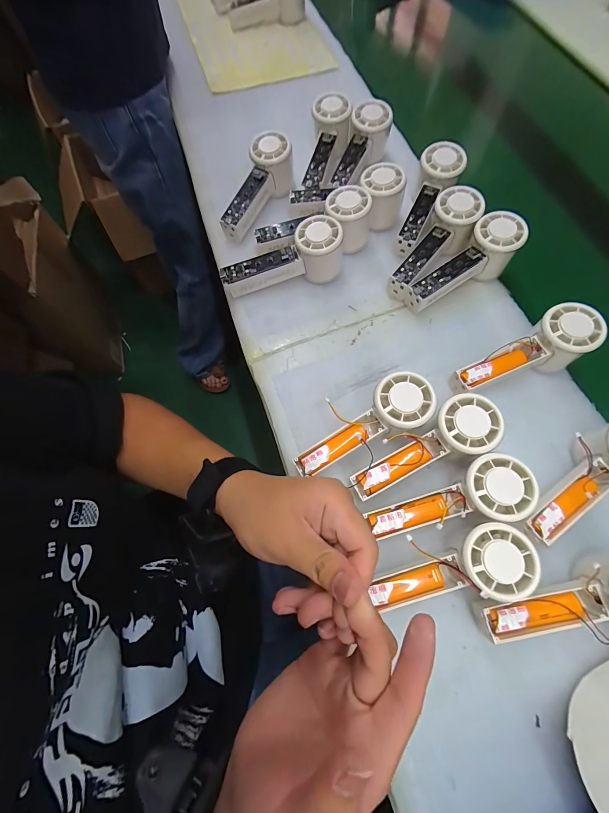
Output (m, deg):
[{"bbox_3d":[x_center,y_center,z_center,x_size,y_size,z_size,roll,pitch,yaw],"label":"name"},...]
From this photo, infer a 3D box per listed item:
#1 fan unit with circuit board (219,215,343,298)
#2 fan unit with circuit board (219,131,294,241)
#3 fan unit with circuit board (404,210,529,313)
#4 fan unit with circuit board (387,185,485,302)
[{"bbox_3d":[-0.028,-0.183,0.417,0.154,0.061,0.054,-15,70,-4],"label":"fan unit with circuit board"},{"bbox_3d":[-0.069,-0.304,0.469,0.056,0.078,0.148,30,73,12],"label":"fan unit with circuit board"},{"bbox_3d":[0.195,-0.173,0.414,0.155,0.051,0.056,-34,72,3],"label":"fan unit with circuit board"},{"bbox_3d":[0.162,-0.205,0.425,0.058,0.048,0.157,41,89,15],"label":"fan unit with circuit board"}]

